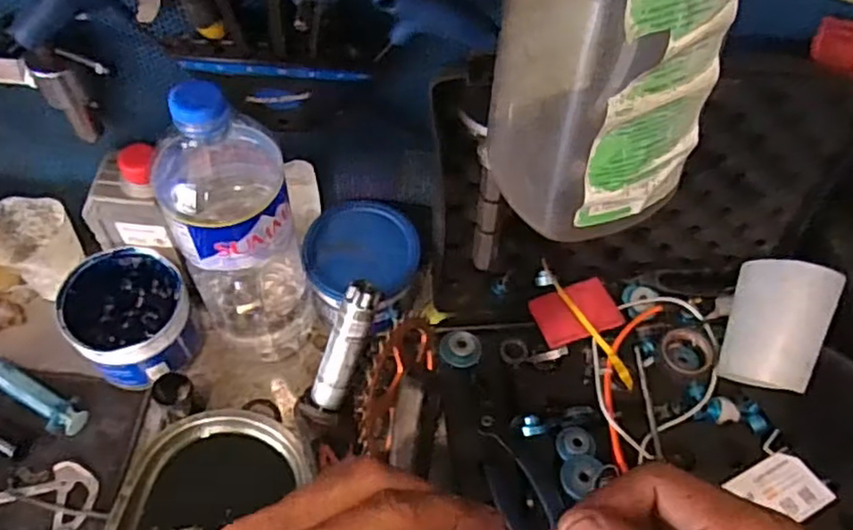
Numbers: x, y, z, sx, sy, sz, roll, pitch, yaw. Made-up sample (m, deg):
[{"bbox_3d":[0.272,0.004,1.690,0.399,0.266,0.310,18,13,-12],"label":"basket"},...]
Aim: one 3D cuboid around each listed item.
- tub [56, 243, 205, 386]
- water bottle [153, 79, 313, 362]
[{"bbox_3d":[-0.262,0.047,0.600,0.095,0.073,0.100,1,58,-2],"label":"tub"},{"bbox_3d":[-0.148,-0.022,0.529,0.078,0.305,0.092,-28,63,-19],"label":"water bottle"}]

